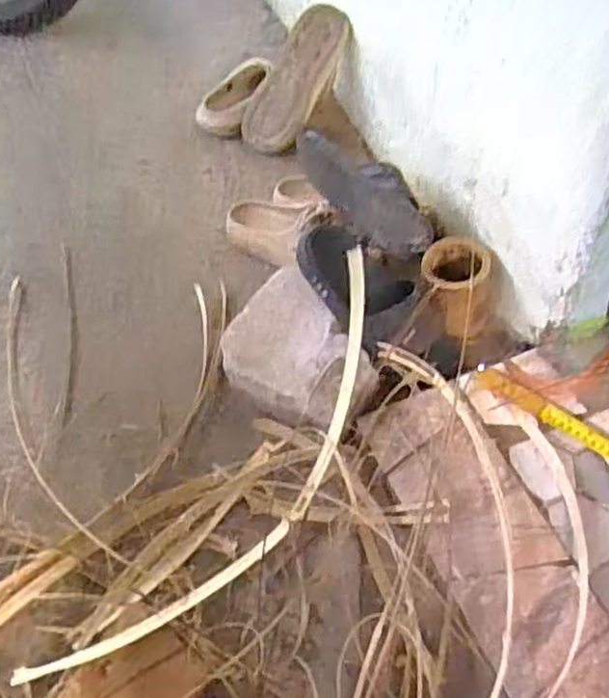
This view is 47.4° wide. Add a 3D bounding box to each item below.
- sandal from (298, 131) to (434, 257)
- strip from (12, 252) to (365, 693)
[{"bbox_3d":[0.081,-0.216,0.956,0.249,0.084,0.063,37,62,25],"label":"sandal"},{"bbox_3d":[-0.061,0.143,0.718,0.513,0.161,0.031,-52,30,-10],"label":"strip"}]

